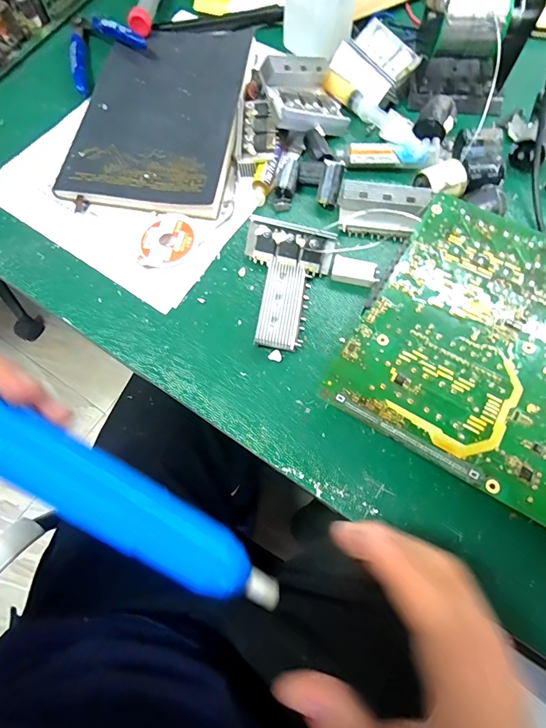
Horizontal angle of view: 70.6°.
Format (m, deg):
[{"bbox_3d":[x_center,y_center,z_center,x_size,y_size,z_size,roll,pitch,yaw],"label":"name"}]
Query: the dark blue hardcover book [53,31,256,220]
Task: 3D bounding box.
[{"bbox_3d":[-0.100,-0.234,0.350,0.142,0.014,0.209,10,72,4],"label":"dark blue hardcover book"}]

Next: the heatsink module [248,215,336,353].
[{"bbox_3d":[0.004,-0.061,0.299,0.067,0.019,0.100,15,73,5],"label":"heatsink module"}]

